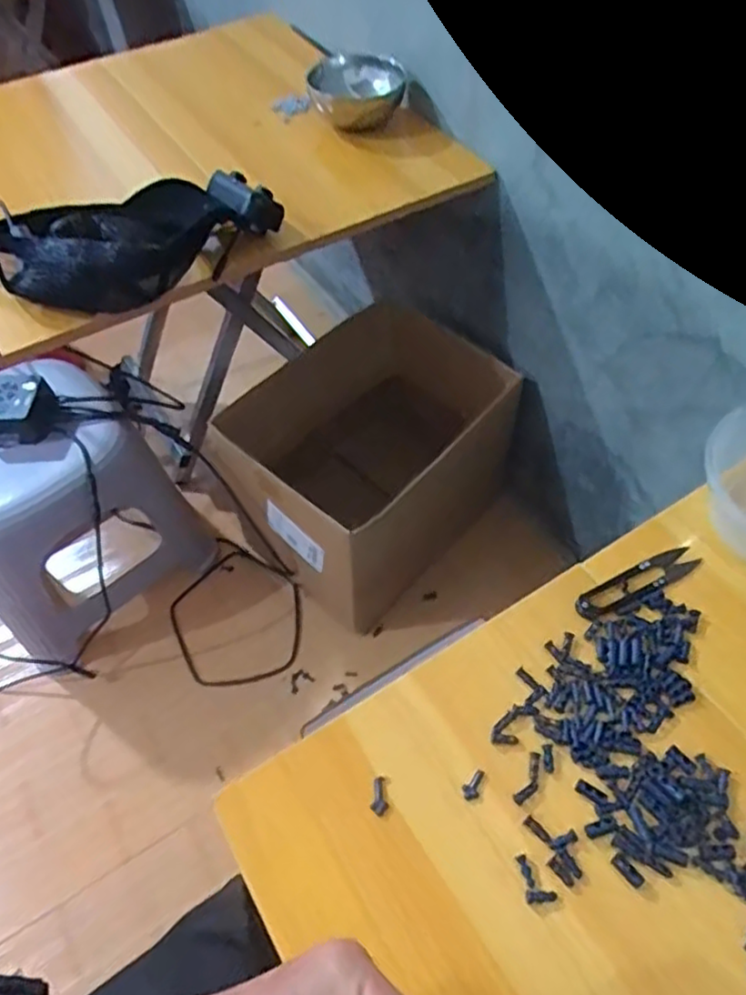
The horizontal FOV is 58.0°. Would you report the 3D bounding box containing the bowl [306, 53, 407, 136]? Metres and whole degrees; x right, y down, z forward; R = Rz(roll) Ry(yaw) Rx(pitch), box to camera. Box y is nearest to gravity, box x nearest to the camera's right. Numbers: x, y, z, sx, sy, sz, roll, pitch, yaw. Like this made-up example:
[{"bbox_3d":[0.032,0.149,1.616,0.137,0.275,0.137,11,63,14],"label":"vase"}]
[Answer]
[{"bbox_3d":[-0.019,-0.510,0.861,0.118,0.072,0.118,-3,54,4],"label":"bowl"}]

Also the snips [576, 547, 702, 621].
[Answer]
[{"bbox_3d":[0.187,0.060,0.474,0.100,0.010,0.023,-25,58,-15],"label":"snips"}]

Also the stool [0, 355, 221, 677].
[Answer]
[{"bbox_3d":[-0.456,0.017,0.955,0.280,0.338,0.285,35,63,23],"label":"stool"}]

